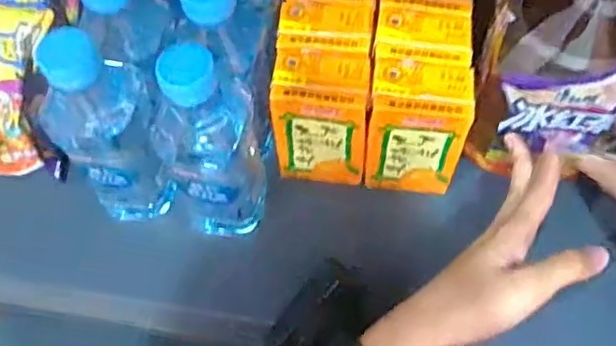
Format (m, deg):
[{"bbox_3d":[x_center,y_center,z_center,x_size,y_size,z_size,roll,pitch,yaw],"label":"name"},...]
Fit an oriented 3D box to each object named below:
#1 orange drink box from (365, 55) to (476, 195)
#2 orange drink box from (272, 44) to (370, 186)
[{"bbox_3d":[0.078,-0.032,0.444,0.066,0.103,0.048,5,63,5],"label":"orange drink box"},{"bbox_3d":[0.011,-0.043,0.450,0.065,0.104,0.053,4,63,5],"label":"orange drink box"}]

